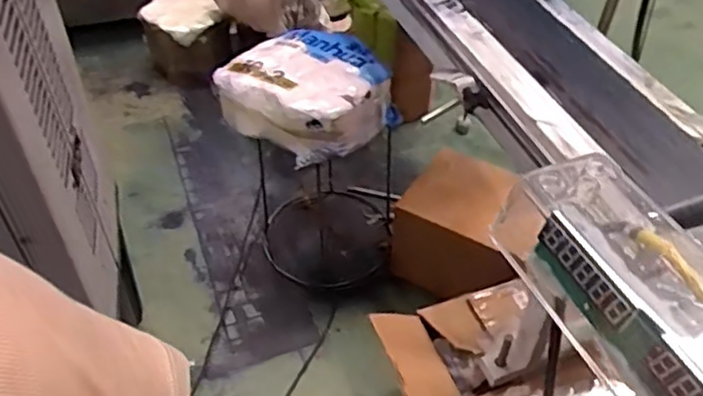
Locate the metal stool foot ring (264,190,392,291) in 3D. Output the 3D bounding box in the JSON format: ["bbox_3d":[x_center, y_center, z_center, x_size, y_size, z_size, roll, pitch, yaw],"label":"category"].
[{"bbox_3d":[-0.058,0.106,1.815,0.359,0.027,0.360,1,45,-1],"label":"metal stool foot ring"}]

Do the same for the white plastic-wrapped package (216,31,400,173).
[{"bbox_3d":[-0.104,-0.245,1.499,0.360,0.119,0.334,33,53,27],"label":"white plastic-wrapped package"}]

